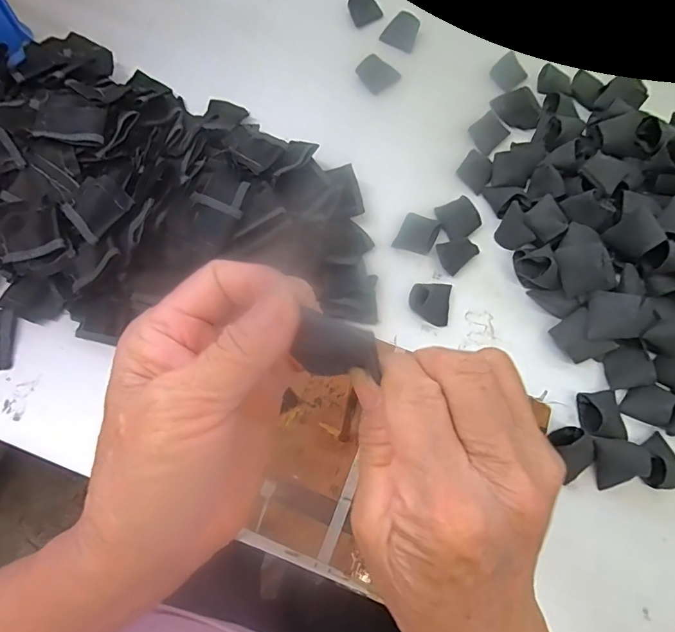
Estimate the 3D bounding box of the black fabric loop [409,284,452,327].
[{"bbox_3d":[0.086,-0.012,0.411,0.036,0.007,0.039,10,69,2],"label":"black fabric loop"}]

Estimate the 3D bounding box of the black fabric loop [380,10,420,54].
[{"bbox_3d":[0.076,-0.341,0.528,0.042,0.007,0.040,28,106,18],"label":"black fabric loop"}]

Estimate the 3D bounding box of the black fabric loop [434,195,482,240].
[{"bbox_3d":[0.120,-0.096,0.437,0.034,0.015,0.038,-24,72,-11],"label":"black fabric loop"}]

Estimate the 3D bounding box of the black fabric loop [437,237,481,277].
[{"bbox_3d":[0.114,-0.062,0.423,0.040,0.021,0.031,-39,75,-15],"label":"black fabric loop"}]

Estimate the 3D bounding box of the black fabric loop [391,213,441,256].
[{"bbox_3d":[0.079,-0.080,0.432,0.036,0.009,0.039,26,70,8],"label":"black fabric loop"}]

